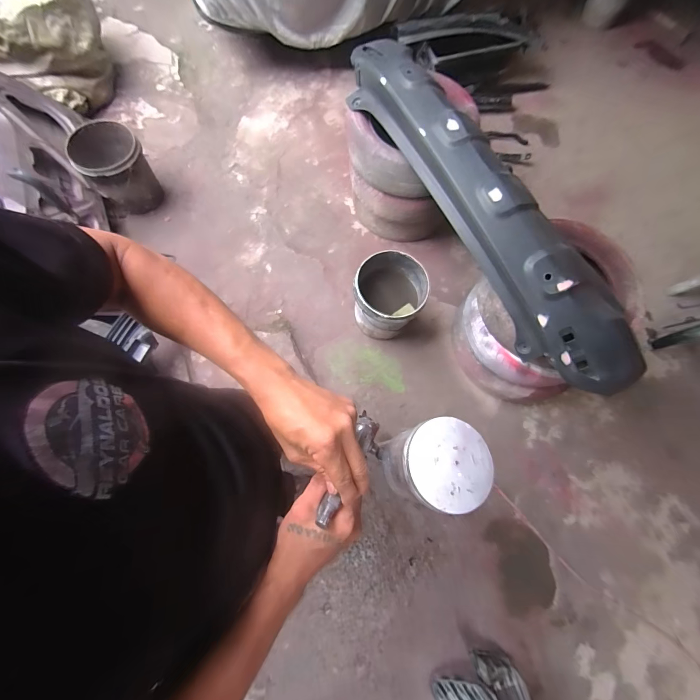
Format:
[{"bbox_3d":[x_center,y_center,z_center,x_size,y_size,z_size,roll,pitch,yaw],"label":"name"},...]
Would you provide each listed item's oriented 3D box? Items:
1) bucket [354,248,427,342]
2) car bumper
[{"bbox_3d":[0.166,-0.228,1.418,0.291,0.349,0.303,1,74,-3],"label":"bucket"},{"bbox_3d":[0.448,-0.508,1.063,0.283,0.288,1.508,-31,78,-11],"label":"car bumper"}]

